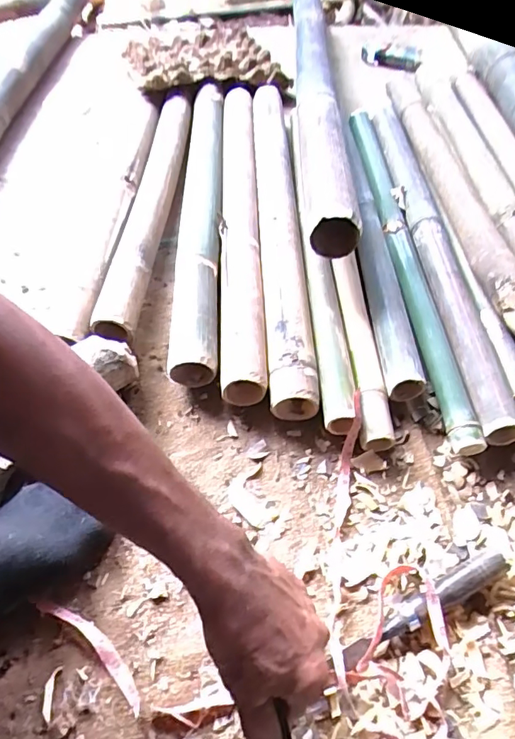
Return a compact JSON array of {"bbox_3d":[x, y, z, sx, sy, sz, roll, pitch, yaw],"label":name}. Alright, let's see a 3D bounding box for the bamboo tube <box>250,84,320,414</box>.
[{"bbox_3d":[0.030,-0.221,0.732,0.057,0.069,0.646,-3,54,1],"label":"bamboo tube"}]

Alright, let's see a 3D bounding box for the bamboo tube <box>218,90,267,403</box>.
[{"bbox_3d":[-0.026,-0.224,0.739,0.052,0.050,0.628,-3,55,1],"label":"bamboo tube"}]

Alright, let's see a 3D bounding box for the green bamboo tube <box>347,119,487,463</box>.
[{"bbox_3d":[0.194,-0.176,0.714,0.051,0.050,0.645,-4,54,0],"label":"green bamboo tube"}]

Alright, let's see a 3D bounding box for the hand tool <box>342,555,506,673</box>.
[{"bbox_3d":[0.148,0.212,0.446,0.168,0.028,0.022,-24,57,-13],"label":"hand tool"}]

